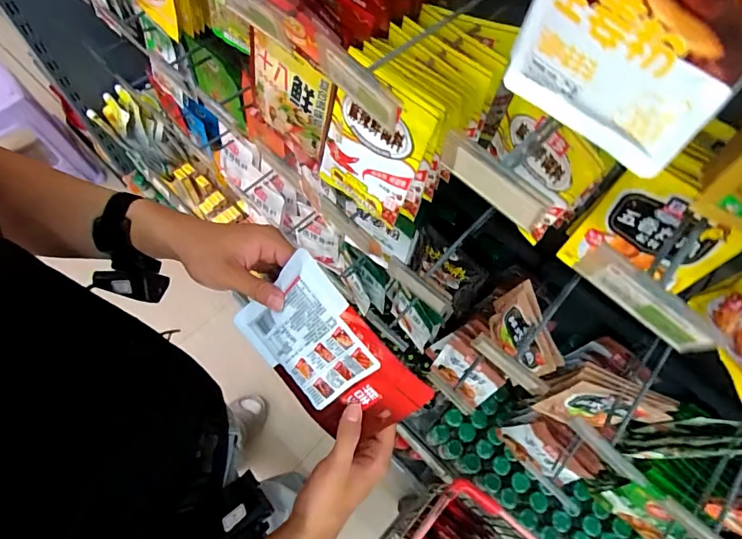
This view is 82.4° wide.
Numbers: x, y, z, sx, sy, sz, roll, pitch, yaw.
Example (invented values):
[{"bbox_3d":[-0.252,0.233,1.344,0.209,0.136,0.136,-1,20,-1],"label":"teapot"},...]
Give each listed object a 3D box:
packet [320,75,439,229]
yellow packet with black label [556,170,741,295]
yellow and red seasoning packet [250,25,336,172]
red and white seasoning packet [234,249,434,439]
[{"bbox_3d":[-0.001,-0.131,0.465,0.121,0.146,0.009,36,47,17],"label":"packet"},{"bbox_3d":[0.278,-0.027,0.433,0.114,0.141,0.024,38,68,14],"label":"yellow packet with black label"},{"bbox_3d":[-0.111,-0.217,0.562,0.146,0.148,0.016,38,56,12],"label":"yellow and red seasoning packet"},{"bbox_3d":[-0.040,0.082,0.400,0.171,0.124,0.021,47,30,-1],"label":"red and white seasoning packet"}]

